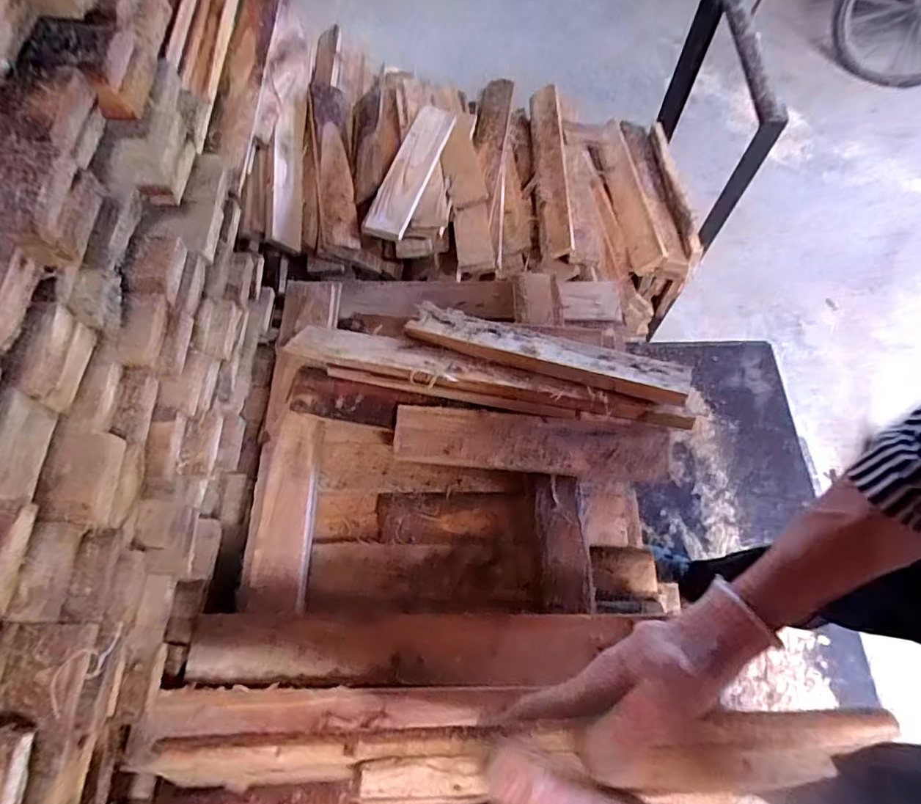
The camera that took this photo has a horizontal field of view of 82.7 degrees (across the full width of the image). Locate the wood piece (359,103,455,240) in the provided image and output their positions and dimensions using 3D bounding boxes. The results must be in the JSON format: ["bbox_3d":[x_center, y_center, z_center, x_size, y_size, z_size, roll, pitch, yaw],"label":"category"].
[{"bbox_3d":[-0.085,-0.426,0.943,0.063,0.029,0.313,29,59,-20],"label":"wood piece"}]

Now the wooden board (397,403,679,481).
[{"bbox_3d":[0.082,0.045,0.603,0.310,0.016,0.066,5,69,4],"label":"wooden board"}]

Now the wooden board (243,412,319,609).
[{"bbox_3d":[-0.203,0.121,0.605,0.059,0.017,0.225,-2,68,1],"label":"wooden board"}]

